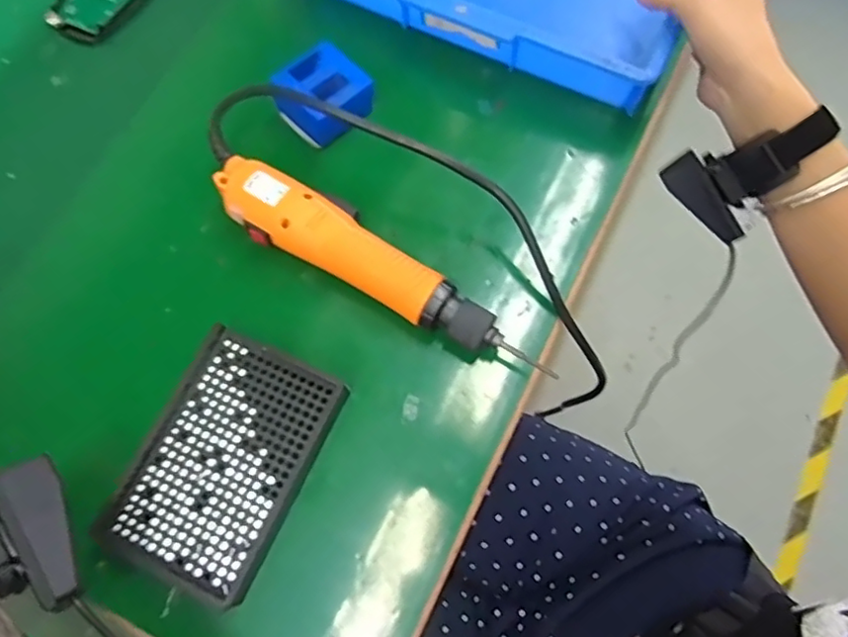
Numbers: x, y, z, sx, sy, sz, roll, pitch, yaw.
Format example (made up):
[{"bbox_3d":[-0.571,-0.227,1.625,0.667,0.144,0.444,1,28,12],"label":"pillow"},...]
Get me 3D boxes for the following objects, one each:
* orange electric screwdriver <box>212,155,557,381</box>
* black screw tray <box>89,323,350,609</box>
[{"bbox_3d":[-0.030,-0.034,0.389,0.234,0.045,0.047,27,74,7],"label":"orange electric screwdriver"},{"bbox_3d":[-0.116,0.082,0.356,0.093,0.020,0.136,24,73,6],"label":"black screw tray"}]

